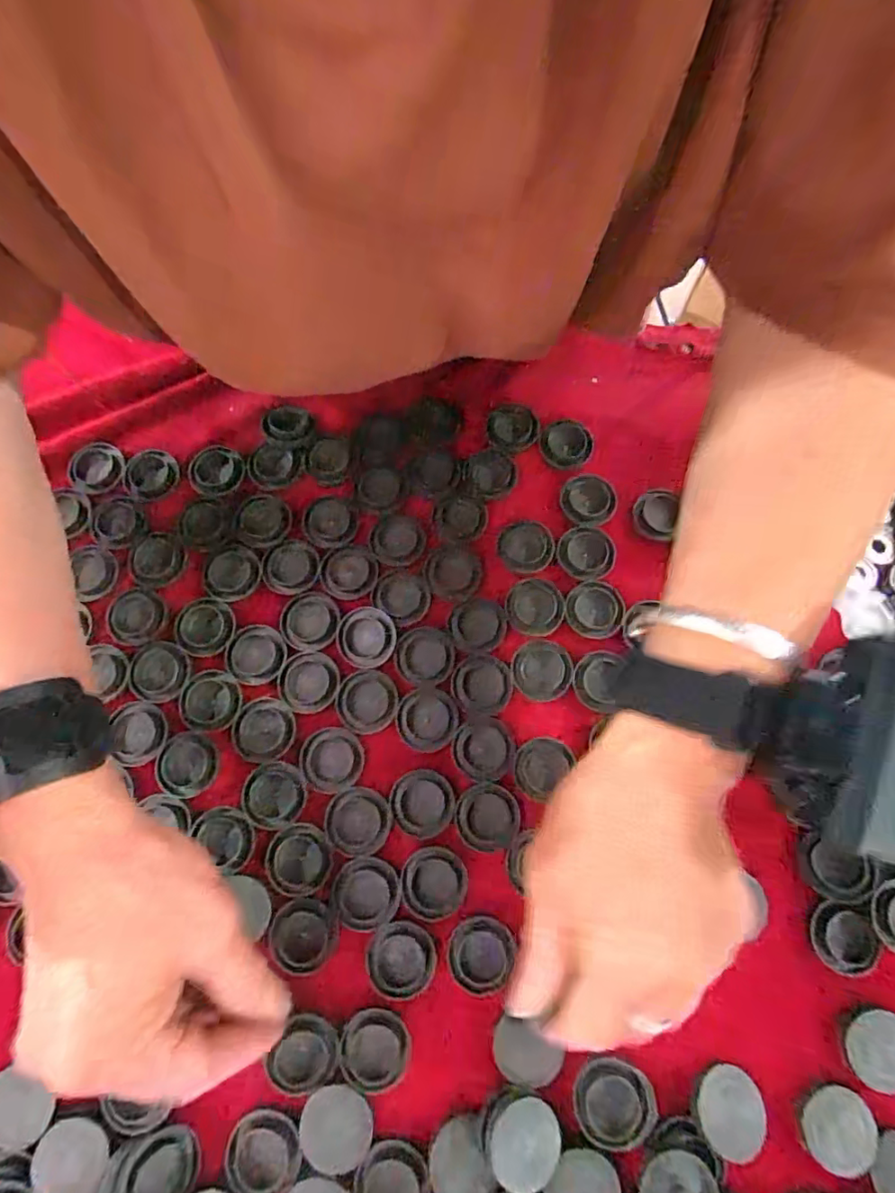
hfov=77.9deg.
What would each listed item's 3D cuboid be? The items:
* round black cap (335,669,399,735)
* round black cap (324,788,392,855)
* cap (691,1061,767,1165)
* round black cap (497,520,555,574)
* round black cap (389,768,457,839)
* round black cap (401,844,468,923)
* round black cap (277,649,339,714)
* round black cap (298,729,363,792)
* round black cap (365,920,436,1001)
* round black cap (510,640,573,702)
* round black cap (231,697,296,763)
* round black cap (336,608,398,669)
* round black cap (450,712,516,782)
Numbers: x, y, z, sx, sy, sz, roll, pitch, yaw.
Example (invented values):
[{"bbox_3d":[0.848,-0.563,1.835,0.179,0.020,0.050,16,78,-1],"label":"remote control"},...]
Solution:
[{"bbox_3d":[-0.044,0.056,0.298,0.032,0.004,0.033,0,74,0],"label":"round black cap"},{"bbox_3d":[-0.046,0.115,0.283,0.032,0.004,0.032,0,74,0],"label":"round black cap"},{"bbox_3d":[0.128,0.233,0.251,0.030,0.008,0.032,0,74,0],"label":"cap"},{"bbox_3d":[0.046,-0.030,0.326,0.032,0.004,0.031,0,74,0],"label":"round black cap"},{"bbox_3d":[-0.013,0.107,0.287,0.033,0.004,0.031,0,74,0],"label":"round black cap"},{"bbox_3d":[-0.007,0.143,0.276,0.032,0.004,0.032,0,74,0],"label":"round black cap"},{"bbox_3d":[-0.076,0.047,0.302,0.033,0.004,0.032,0,74,0],"label":"round black cap"},{"bbox_3d":[-0.061,0.086,0.291,0.032,0.004,0.032,0,74,0],"label":"round black cap"},{"bbox_3d":[-0.023,0.176,0.267,0.032,0.004,0.032,0,74,0],"label":"round black cap"},{"bbox_3d":[0.052,0.040,0.303,0.032,0.004,0.032,0,74,0],"label":"round black cap"},{"bbox_3d":[-0.098,0.071,0.295,0.032,0.004,0.032,0,74,0],"label":"round black cap"},{"bbox_3d":[-0.045,0.022,0.308,0.032,0.004,0.034,0,74,0],"label":"round black cap"},{"bbox_3d":[0.019,0.081,0.296,0.032,0.005,0.033,-3,74,-1],"label":"round black cap"}]

